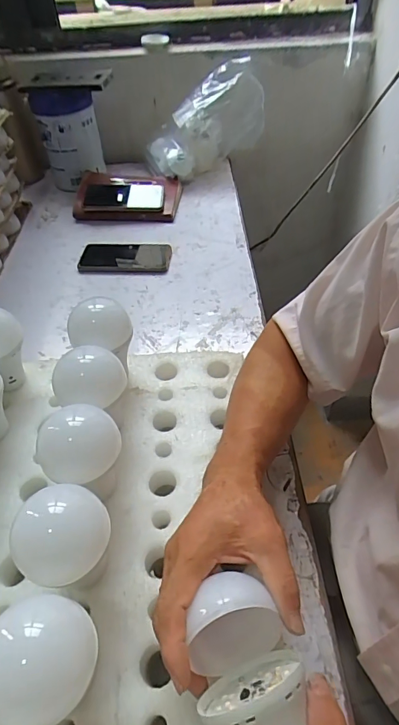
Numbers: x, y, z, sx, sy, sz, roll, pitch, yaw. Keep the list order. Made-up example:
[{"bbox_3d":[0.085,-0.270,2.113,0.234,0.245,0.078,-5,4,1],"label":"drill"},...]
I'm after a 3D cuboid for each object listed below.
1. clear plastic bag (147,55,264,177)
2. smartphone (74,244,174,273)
[{"bbox_3d":[0.016,-0.541,0.953,0.275,0.199,0.107,-25,50,-19],"label":"clear plastic bag"},{"bbox_3d":[-0.138,-0.194,0.769,0.168,0.015,0.086,-1,48,3],"label":"smartphone"}]

